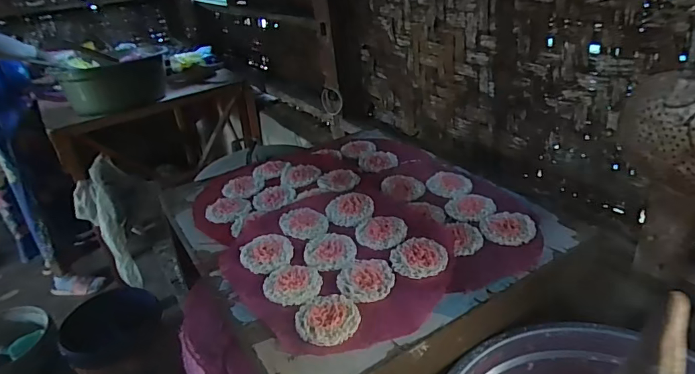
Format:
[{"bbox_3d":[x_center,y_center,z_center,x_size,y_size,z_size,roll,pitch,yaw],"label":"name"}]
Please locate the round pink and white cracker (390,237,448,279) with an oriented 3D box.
[{"bbox_3d":[0.103,0.102,0.655,0.079,0.016,0.079,-4,29,2],"label":"round pink and white cracker"}]

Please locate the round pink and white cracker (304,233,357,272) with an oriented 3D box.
[{"bbox_3d":[-0.026,0.098,0.696,0.077,0.006,0.085,-8,29,-5],"label":"round pink and white cracker"}]

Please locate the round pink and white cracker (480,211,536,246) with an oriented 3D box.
[{"bbox_3d":[0.250,0.062,0.709,0.079,0.007,0.082,3,30,15],"label":"round pink and white cracker"}]

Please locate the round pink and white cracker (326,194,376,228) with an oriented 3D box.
[{"bbox_3d":[0.006,0.036,0.775,0.080,0.016,0.073,-4,29,2],"label":"round pink and white cracker"}]

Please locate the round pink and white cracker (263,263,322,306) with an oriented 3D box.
[{"bbox_3d":[-0.077,0.134,0.634,0.081,0.004,0.078,-4,29,2],"label":"round pink and white cracker"}]

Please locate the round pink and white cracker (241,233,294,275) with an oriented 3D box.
[{"bbox_3d":[-0.124,0.098,0.699,0.077,0.008,0.080,-4,29,2],"label":"round pink and white cracker"}]

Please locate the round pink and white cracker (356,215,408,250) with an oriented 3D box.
[{"bbox_3d":[0.052,0.070,0.712,0.078,0.011,0.079,-4,29,2],"label":"round pink and white cracker"}]

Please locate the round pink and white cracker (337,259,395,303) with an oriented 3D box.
[{"bbox_3d":[0.025,0.126,0.630,0.077,0.005,0.076,-4,29,2],"label":"round pink and white cracker"}]

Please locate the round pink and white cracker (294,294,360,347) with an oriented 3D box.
[{"bbox_3d":[-0.025,0.164,0.573,0.078,0.006,0.080,-4,29,2],"label":"round pink and white cracker"}]

